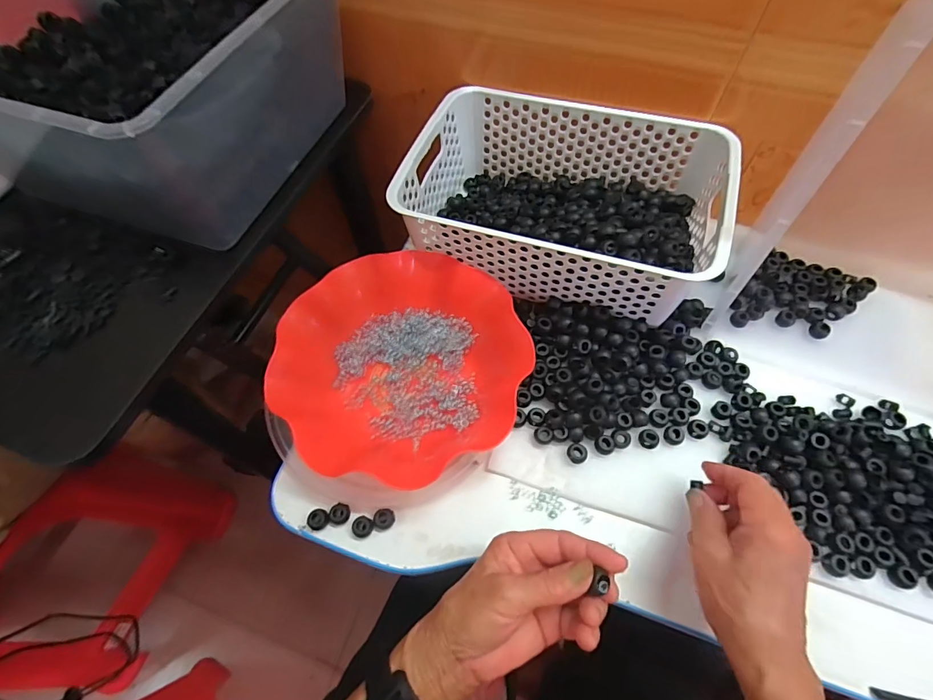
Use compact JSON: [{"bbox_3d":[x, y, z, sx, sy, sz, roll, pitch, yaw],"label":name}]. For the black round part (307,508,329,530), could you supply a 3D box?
[{"bbox_3d":[-0.129,0.147,0.388,0.017,0.007,0.017,0,62,1],"label":"black round part"}]

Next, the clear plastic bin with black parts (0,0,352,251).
[{"bbox_3d":[-0.310,-0.264,0.422,0.329,0.139,0.289,17,63,10],"label":"clear plastic bin with black parts"}]

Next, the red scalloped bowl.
[{"bbox_3d":[-0.060,0.014,0.424,0.217,0.065,0.207,0,62,1],"label":"red scalloped bowl"}]

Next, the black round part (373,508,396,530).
[{"bbox_3d":[-0.072,0.146,0.387,0.018,0.012,0.017,0,62,1],"label":"black round part"}]

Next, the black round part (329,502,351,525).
[{"bbox_3d":[-0.110,0.143,0.389,0.017,0.008,0.018,0,62,1],"label":"black round part"}]

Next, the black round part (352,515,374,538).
[{"bbox_3d":[-0.089,0.152,0.384,0.018,0.008,0.017,0,62,1],"label":"black round part"}]

